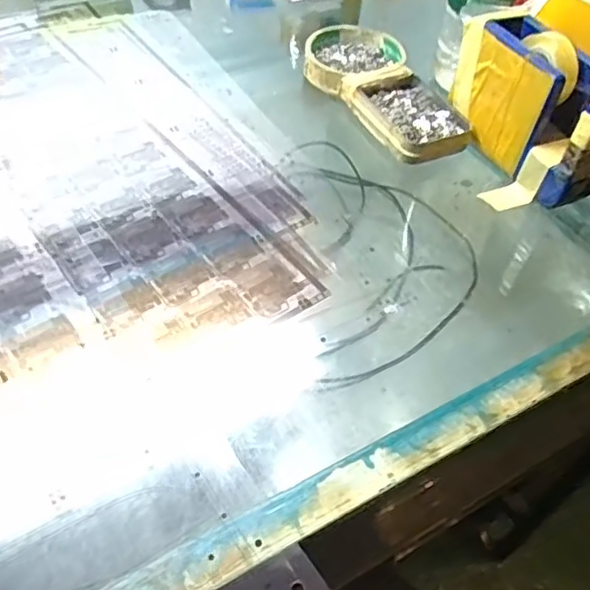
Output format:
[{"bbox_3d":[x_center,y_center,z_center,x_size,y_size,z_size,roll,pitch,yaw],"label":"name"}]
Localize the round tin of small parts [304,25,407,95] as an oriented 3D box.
[{"bbox_3d":[0.050,-0.199,0.514,0.082,0.018,0.089,3,49,-3],"label":"round tin of small parts"}]

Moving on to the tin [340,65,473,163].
[{"bbox_3d":[0.090,-0.139,0.467,0.067,0.018,0.096,-15,52,-17],"label":"tin"}]

